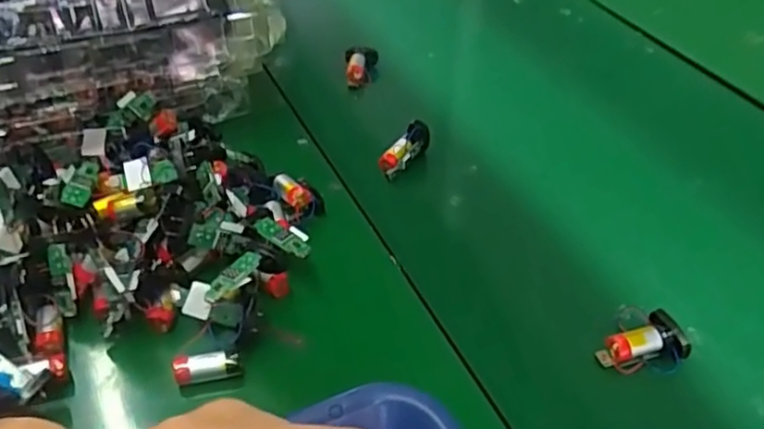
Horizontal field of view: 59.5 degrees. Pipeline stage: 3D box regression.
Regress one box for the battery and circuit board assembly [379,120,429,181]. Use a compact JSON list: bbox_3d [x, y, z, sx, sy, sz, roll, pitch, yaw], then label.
[{"bbox_3d":[0.019,-0.052,0.547,0.013,0.026,0.053,35,73,33],"label":"battery and circuit board assembly"}]

